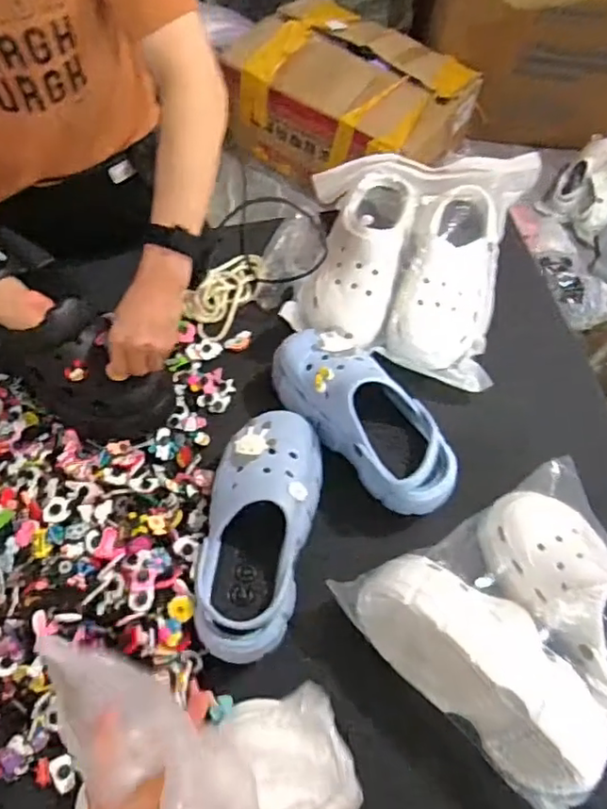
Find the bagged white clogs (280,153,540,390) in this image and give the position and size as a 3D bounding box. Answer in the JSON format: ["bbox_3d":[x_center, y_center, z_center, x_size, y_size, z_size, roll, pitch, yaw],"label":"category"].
[{"bbox_3d":[0.138,-0.200,0.784,0.278,0.104,0.337,12,62,3],"label":"bagged white clogs"}]

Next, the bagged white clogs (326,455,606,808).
[{"bbox_3d":[0.231,0.225,0.578,0.303,0.096,0.274,-25,66,-15],"label":"bagged white clogs"}]

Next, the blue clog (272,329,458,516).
[{"bbox_3d":[0.071,0.007,0.689,0.101,0.084,0.261,-36,70,-19],"label":"blue clog"}]

